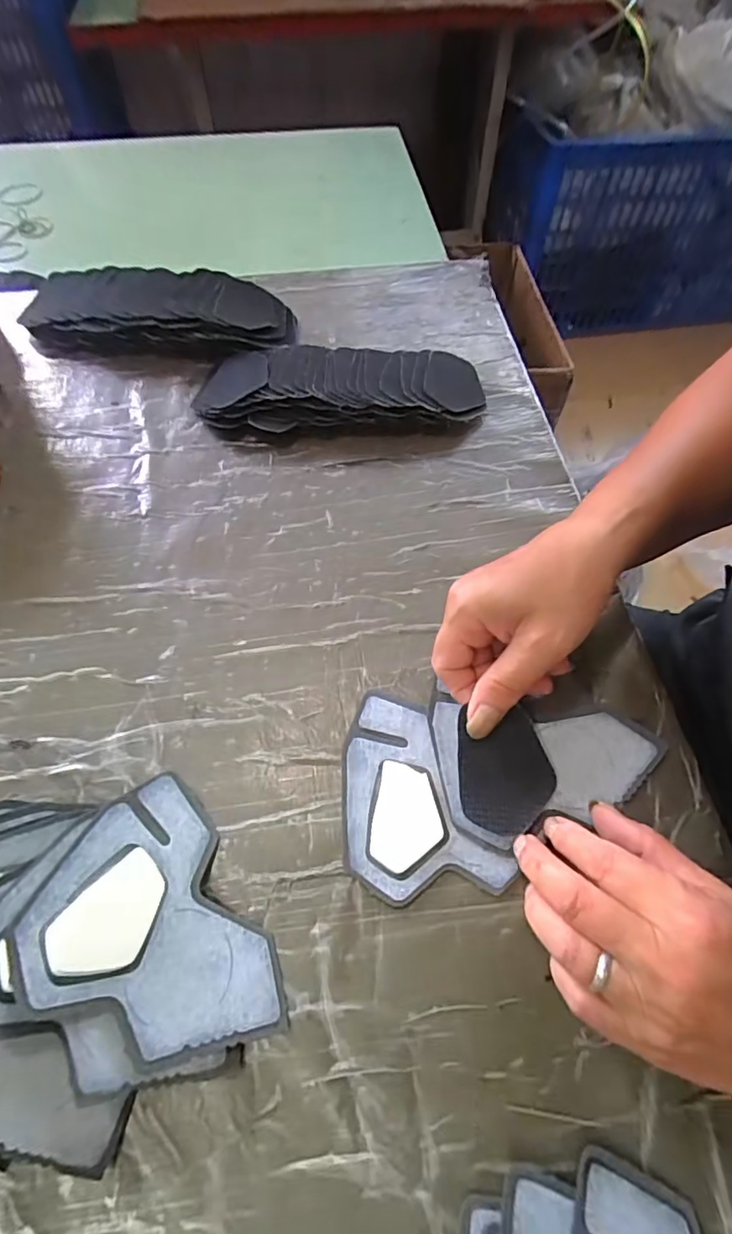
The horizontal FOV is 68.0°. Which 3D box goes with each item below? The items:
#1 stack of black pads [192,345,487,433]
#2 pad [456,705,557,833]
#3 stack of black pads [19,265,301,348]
[{"bbox_3d":[-0.018,-0.186,0.436,0.220,0.031,0.082,-4,62,-3],"label":"stack of black pads"},{"bbox_3d":[0.076,0.080,0.292,0.051,0.011,0.064,2,62,0],"label":"pad"},{"bbox_3d":[-0.181,-0.266,0.474,0.229,0.036,0.082,3,62,1],"label":"stack of black pads"}]

